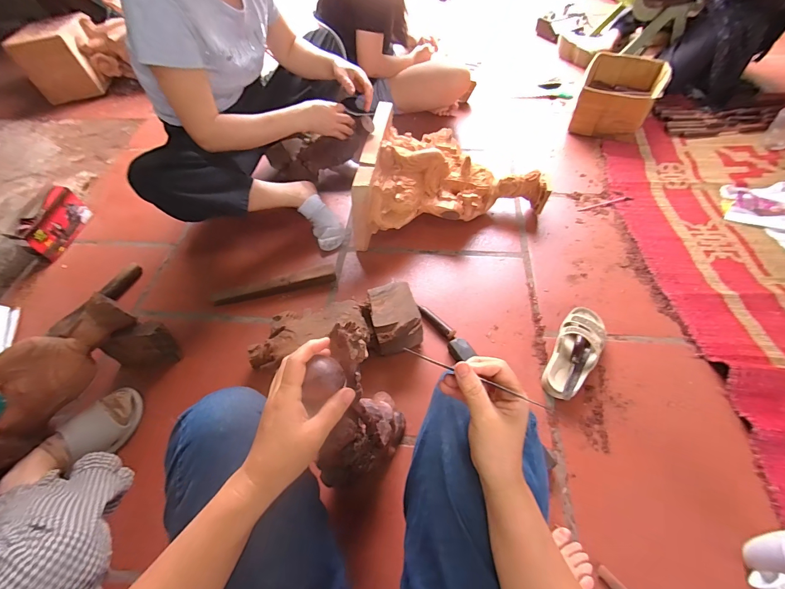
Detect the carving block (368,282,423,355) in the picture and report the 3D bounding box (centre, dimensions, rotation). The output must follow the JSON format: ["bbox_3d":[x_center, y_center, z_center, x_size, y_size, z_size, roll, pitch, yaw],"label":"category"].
[{"bbox_3d":[0.007,0.062,0.809,0.103,0.099,0.145,-11,54,-5],"label":"carving block"}]

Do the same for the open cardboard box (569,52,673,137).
[{"bbox_3d":[0.822,-0.727,1.303,0.270,0.153,0.360,19,57,16],"label":"open cardboard box"}]

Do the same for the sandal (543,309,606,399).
[{"bbox_3d":[0.400,0.121,0.776,0.089,0.064,0.235,28,60,21],"label":"sandal"}]

